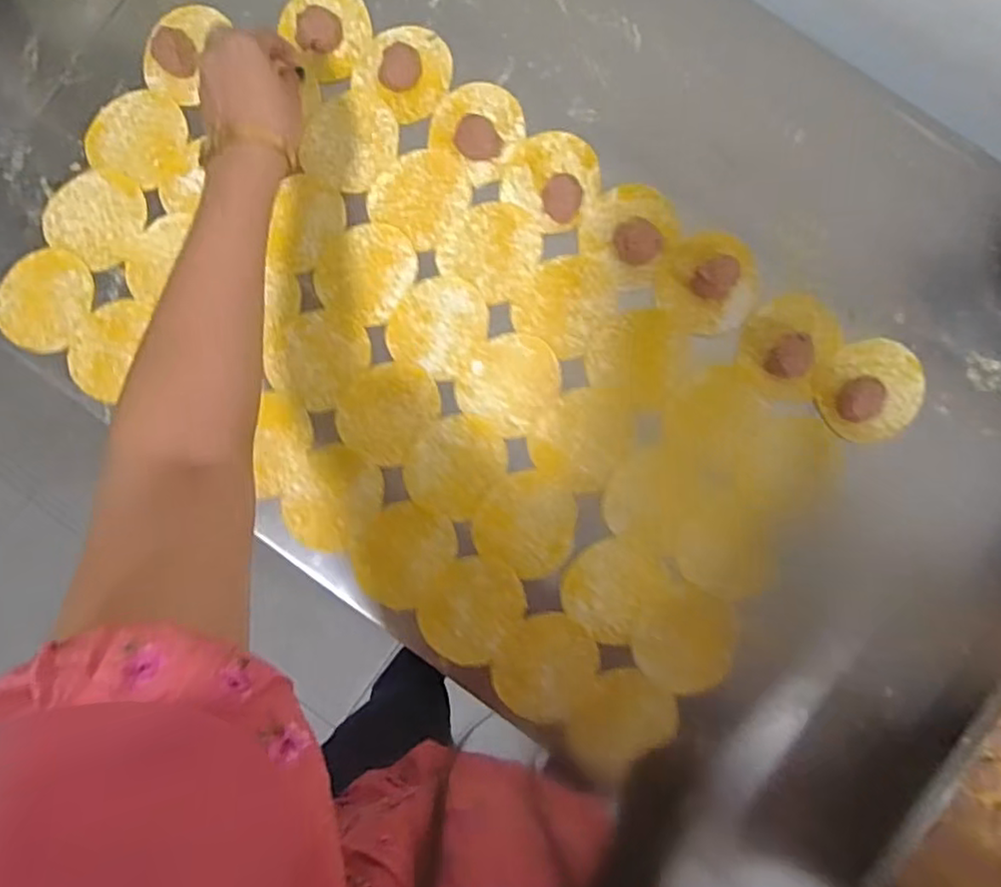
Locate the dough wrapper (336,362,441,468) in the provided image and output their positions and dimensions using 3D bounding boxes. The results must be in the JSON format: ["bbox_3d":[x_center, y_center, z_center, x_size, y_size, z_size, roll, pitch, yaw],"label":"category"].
[{"bbox_3d":[-0.096,-0.029,0.552,0.073,0.006,0.084,37,88,3],"label":"dough wrapper"}]

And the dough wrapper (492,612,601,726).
[{"bbox_3d":[0.035,0.178,0.535,0.075,0.004,0.084,37,88,3],"label":"dough wrapper"}]

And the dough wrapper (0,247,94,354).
[{"bbox_3d":[-0.386,-0.123,0.563,0.081,0.008,0.083,34,87,2],"label":"dough wrapper"}]

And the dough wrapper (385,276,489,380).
[{"bbox_3d":[-0.051,-0.099,0.555,0.078,0.004,0.081,0,86,2],"label":"dough wrapper"}]

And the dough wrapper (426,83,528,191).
[{"bbox_3d":[-0.021,-0.267,0.559,0.074,0.010,0.078,0,86,2],"label":"dough wrapper"}]

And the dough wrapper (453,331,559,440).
[{"bbox_3d":[0.006,-0.052,0.549,0.083,0.004,0.077,0,86,2],"label":"dough wrapper"}]

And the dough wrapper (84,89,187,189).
[{"bbox_3d":[-0.311,-0.263,0.570,0.082,0.005,0.077,0,88,2],"label":"dough wrapper"}]

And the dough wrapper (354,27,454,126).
[{"bbox_3d":[-0.080,-0.319,0.564,0.074,0.008,0.075,41,88,4],"label":"dough wrapper"}]

